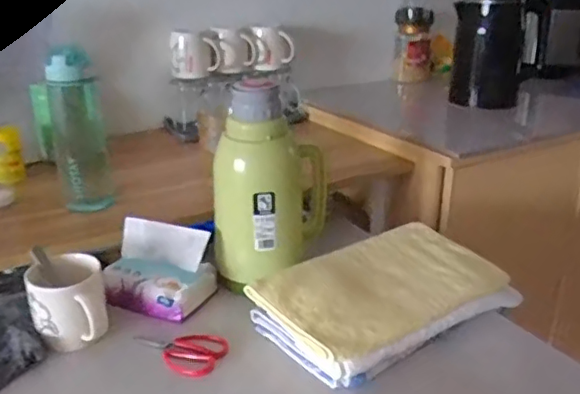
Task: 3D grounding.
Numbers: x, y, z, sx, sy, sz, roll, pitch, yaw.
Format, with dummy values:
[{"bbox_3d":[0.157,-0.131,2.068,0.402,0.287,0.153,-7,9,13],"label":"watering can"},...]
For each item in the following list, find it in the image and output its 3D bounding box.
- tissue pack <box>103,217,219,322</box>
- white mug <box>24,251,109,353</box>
[{"bbox_3d":[-0.177,0.097,0.791,0.128,0.109,0.088,10,24,26],"label":"tissue pack"},{"bbox_3d":[-0.271,0.132,0.714,0.086,0.089,0.098,-9,23,-19],"label":"white mug"}]

